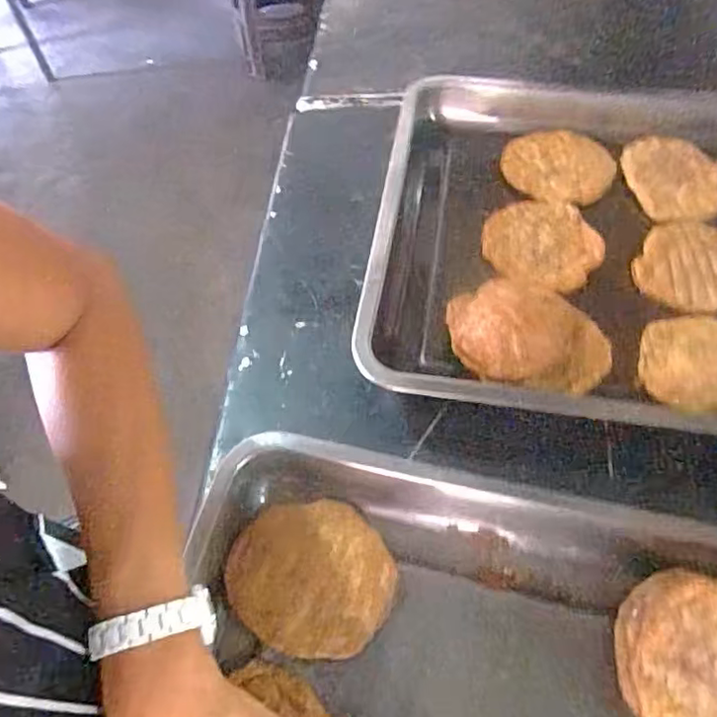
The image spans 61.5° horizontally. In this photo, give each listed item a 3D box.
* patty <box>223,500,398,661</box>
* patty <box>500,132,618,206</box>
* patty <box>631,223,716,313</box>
[{"bbox_3d":[-0.031,0.143,0.398,0.105,0.017,0.095,34,65,22],"label":"patty"},{"bbox_3d":[0.199,-0.192,0.604,0.104,0.016,0.092,20,59,15],"label":"patty"},{"bbox_3d":[0.294,-0.077,0.528,0.092,0.018,0.103,33,64,22],"label":"patty"}]

